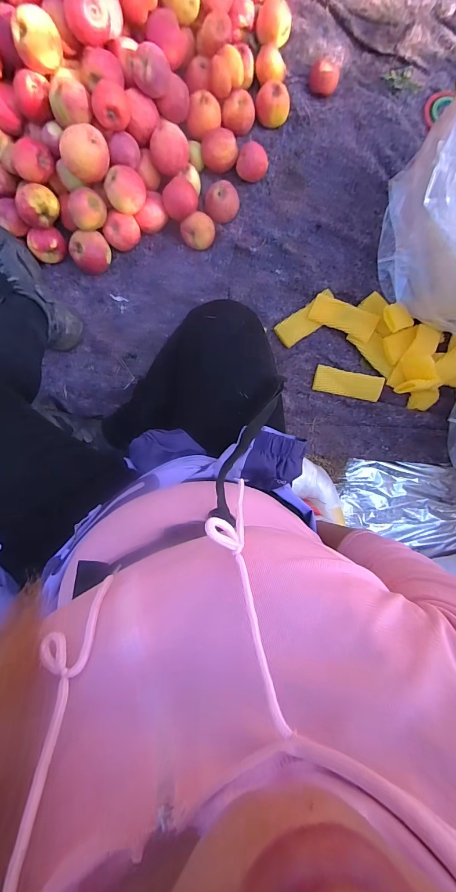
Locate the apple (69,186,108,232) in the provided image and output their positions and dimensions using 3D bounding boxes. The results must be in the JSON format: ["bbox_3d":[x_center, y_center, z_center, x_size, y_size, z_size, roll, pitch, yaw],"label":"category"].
[{"bbox_3d":[-0.288,-0.486,0.726,0.073,0.055,0.060,-30,95,1],"label":"apple"}]

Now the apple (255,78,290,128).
[{"bbox_3d":[0.101,-0.767,0.793,0.073,0.057,0.067,0,94,-2],"label":"apple"}]

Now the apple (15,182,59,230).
[{"bbox_3d":[-0.392,-0.496,0.735,0.084,0.062,0.062,-25,95,0],"label":"apple"}]

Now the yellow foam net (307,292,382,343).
[{"bbox_3d":[0.264,-0.295,0.807,0.146,0.016,0.059,24,115,5],"label":"yellow foam net"}]

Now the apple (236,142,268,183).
[{"bbox_3d":[0.055,-0.639,0.803,0.069,0.056,0.068,0,94,-2],"label":"apple"}]

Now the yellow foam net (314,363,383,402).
[{"bbox_3d":[0.282,-0.146,0.829,0.155,0.012,0.058,13,107,4],"label":"yellow foam net"}]

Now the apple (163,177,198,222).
[{"bbox_3d":[-0.102,-0.523,0.752,0.067,0.064,0.063,0,94,-2],"label":"apple"}]

